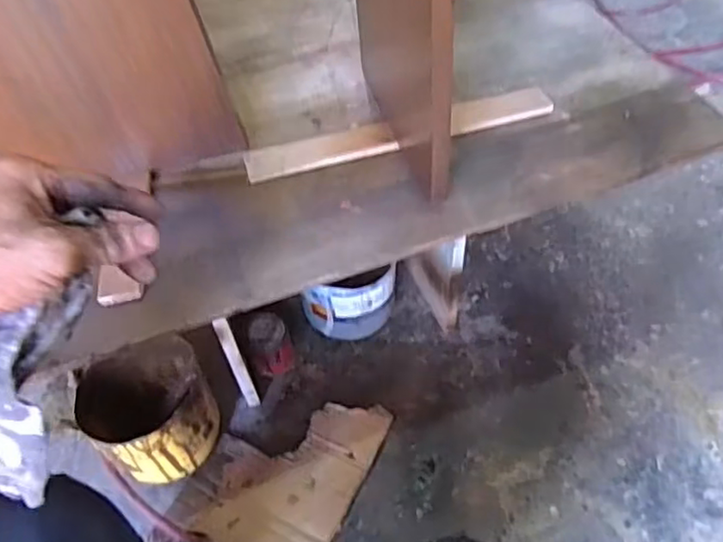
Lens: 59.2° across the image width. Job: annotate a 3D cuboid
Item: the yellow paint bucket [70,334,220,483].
[{"bbox_3d":[-0.298,0.193,0.897,0.166,0.136,0.168,-2,52,2],"label":"yellow paint bucket"}]

